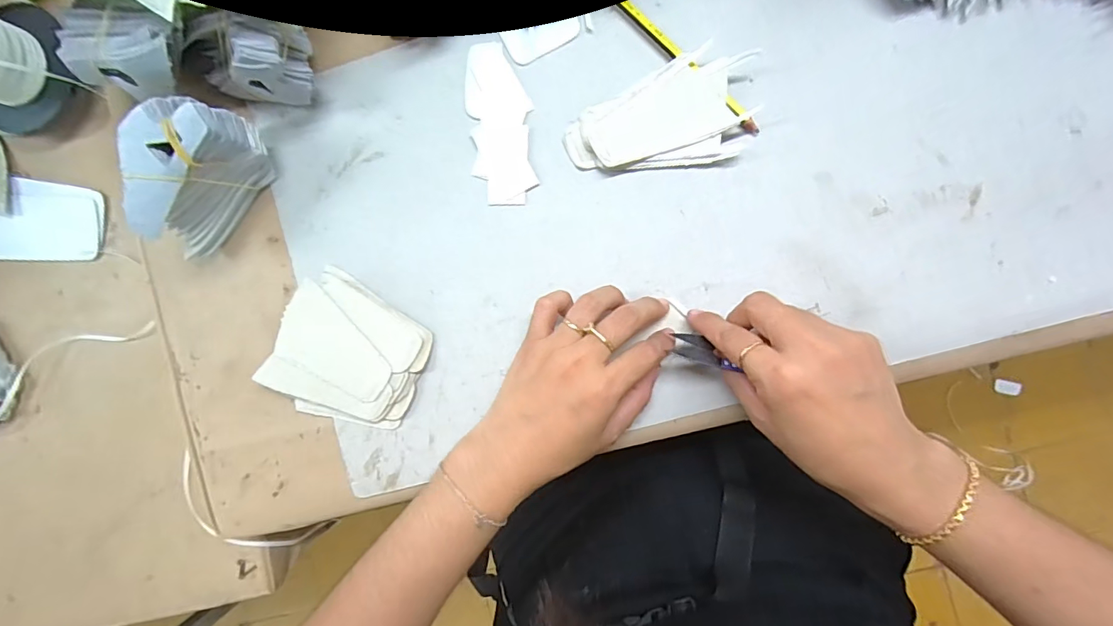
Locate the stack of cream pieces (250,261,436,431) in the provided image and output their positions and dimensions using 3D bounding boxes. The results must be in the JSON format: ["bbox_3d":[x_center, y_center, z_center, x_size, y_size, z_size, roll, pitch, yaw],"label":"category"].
[{"bbox_3d":[-0.146,0.032,0.336,0.100,0.021,0.093,31,94,4],"label":"stack of cream pieces"}]

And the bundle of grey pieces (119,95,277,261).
[{"bbox_3d":[-0.238,-0.088,0.316,0.045,0.075,0.098,29,94,4],"label":"bundle of grey pieces"}]

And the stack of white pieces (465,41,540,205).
[{"bbox_3d":[-0.039,-0.130,0.332,0.042,0.008,0.109,-5,91,6],"label":"stack of white pieces"}]

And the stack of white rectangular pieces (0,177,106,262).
[{"bbox_3d":[-0.428,-0.075,0.400,0.106,0.009,0.066,7,92,5],"label":"stack of white rectangular pieces"}]

